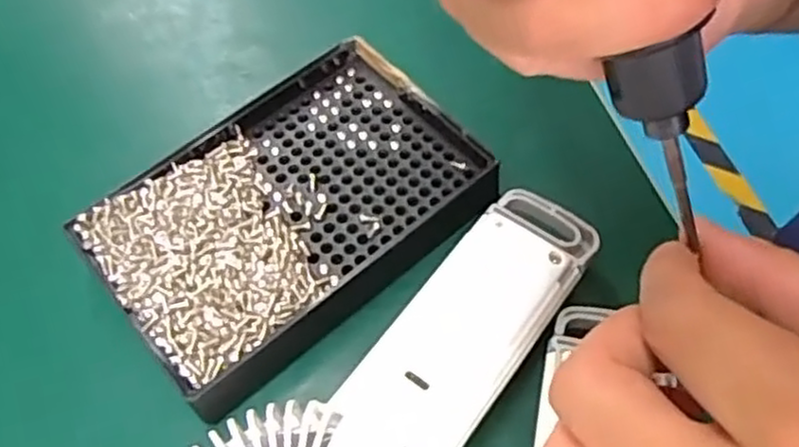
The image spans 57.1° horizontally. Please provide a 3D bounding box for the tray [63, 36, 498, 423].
[{"bbox_3d":[-0.039,-0.005,0.275,0.137,0.020,0.095,-37,64,-18],"label":"tray"}]

